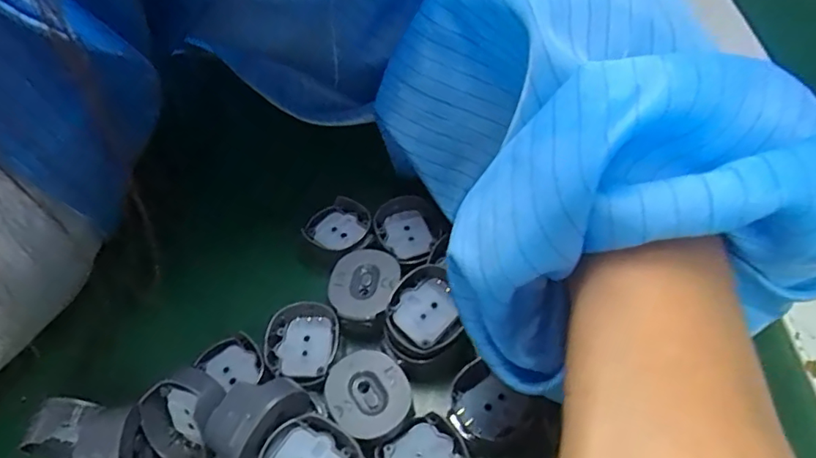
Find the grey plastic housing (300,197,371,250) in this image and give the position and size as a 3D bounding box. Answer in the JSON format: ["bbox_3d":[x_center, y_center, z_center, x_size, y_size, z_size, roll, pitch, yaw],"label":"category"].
[{"bbox_3d":[-0.028,-0.002,0.214,0.023,0.008,0.020,25,59,23],"label":"grey plastic housing"}]

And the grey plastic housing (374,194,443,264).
[{"bbox_3d":[0.000,-0.001,0.209,0.024,0.008,0.030,-16,53,-7],"label":"grey plastic housing"}]

